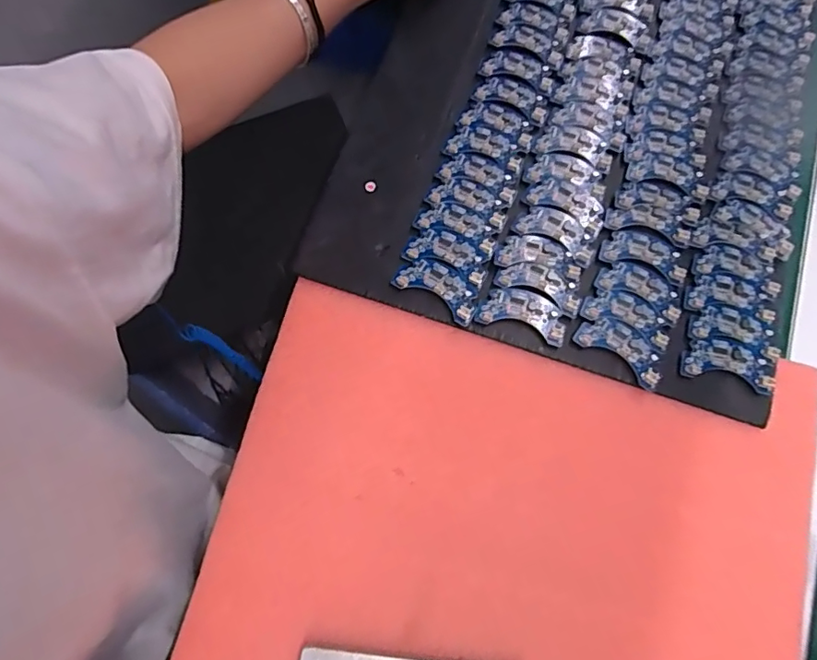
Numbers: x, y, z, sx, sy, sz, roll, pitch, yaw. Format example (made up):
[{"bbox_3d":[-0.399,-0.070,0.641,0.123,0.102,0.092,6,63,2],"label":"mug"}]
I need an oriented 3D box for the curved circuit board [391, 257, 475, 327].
[{"bbox_3d":[0.023,-0.032,0.391,0.064,0.009,0.034,31,76,7],"label":"curved circuit board"}]

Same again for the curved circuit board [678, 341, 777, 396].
[{"bbox_3d":[0.232,0.025,0.381,0.066,0.009,0.031,13,74,2],"label":"curved circuit board"}]

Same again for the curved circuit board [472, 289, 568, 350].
[{"bbox_3d":[0.084,-0.012,0.386,0.064,0.010,0.034,17,75,4],"label":"curved circuit board"}]

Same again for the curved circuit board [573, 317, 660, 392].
[{"bbox_3d":[0.156,0.013,0.381,0.065,0.012,0.033,36,77,8],"label":"curved circuit board"}]

